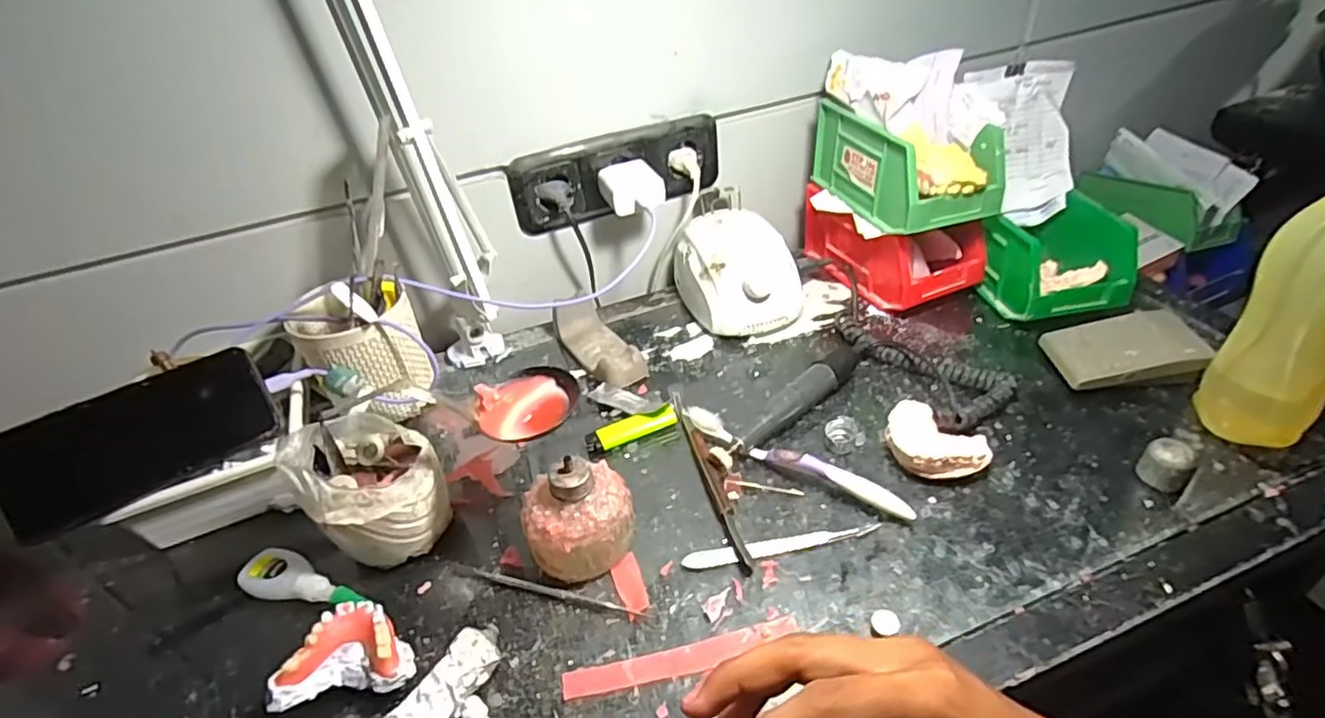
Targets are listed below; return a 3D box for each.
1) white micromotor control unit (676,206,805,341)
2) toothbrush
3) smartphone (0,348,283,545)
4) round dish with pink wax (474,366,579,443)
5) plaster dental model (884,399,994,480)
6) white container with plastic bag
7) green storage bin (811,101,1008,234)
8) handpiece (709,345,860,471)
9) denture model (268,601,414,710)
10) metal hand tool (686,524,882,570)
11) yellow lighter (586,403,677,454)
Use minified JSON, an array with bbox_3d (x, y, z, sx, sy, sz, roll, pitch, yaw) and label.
[{"bbox_3d":[0.080,-0.089,0.663,0.110,0.080,0.140,-14,39,-9],"label":"white micromotor control unit"},{"bbox_3d":[0.096,0.081,0.489,0.187,0.023,0.019,22,47,31],"label":"toothbrush"},{"bbox_3d":[-0.376,0.056,0.462,0.164,0.076,0.008,-29,7,-26],"label":"smartphone"},{"bbox_3d":[-0.091,0.030,0.437,0.067,0.015,0.059,-17,40,-12],"label":"round dish with pink wax"},{"bbox_3d":[0.203,0.066,0.487,0.057,0.027,0.075,-27,43,-24],"label":"plaster dental model"},{"bbox_3d":[-0.203,0.093,0.456,0.090,0.100,0.079,-24,41,-20],"label":"white container with plastic bag"},{"bbox_3d":[0.229,-0.193,0.620,0.096,0.080,0.178,-19,40,-15],"label":"green storage bin"},{"bbox_3d":[0.106,0.039,0.533,0.171,0.033,0.023,-31,44,-27],"label":"handpiece"},{"bbox_3d":[-0.192,0.181,0.394,0.073,0.036,0.056,-13,39,-8],"label":"denture model"},{"bbox_3d":[0.083,0.129,0.445,0.137,0.004,0.017,-7,38,-1],"label":"metal hand tool"},{"bbox_3d":[-0.026,0.060,0.544,0.079,0.014,0.019,-17,40,-12],"label":"yellow lighter"}]

